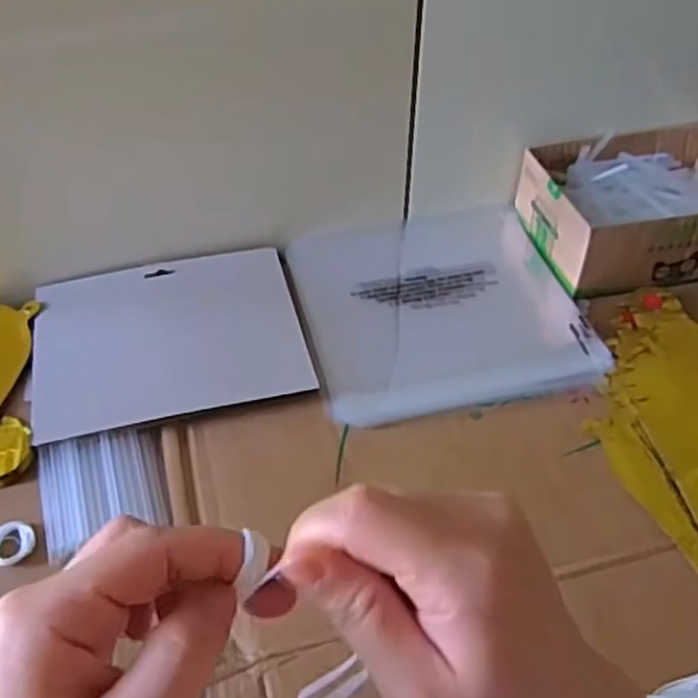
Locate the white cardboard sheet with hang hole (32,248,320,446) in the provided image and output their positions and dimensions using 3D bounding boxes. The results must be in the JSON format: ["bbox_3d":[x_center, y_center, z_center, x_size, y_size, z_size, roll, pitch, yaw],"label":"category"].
[{"bbox_3d":[-0.136,-0.010,0.565,0.194,0.010,0.155,-12,48,-12],"label":"white cardboard sheet with hang hole"}]

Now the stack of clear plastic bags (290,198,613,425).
[{"bbox_3d":[0.070,-0.043,0.606,0.215,0.010,0.223,-9,48,-10],"label":"stack of clear plastic bags"}]

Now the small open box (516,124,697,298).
[{"bbox_3d":[0.255,-0.125,0.641,0.194,0.065,0.147,-13,48,-13],"label":"small open box"}]

